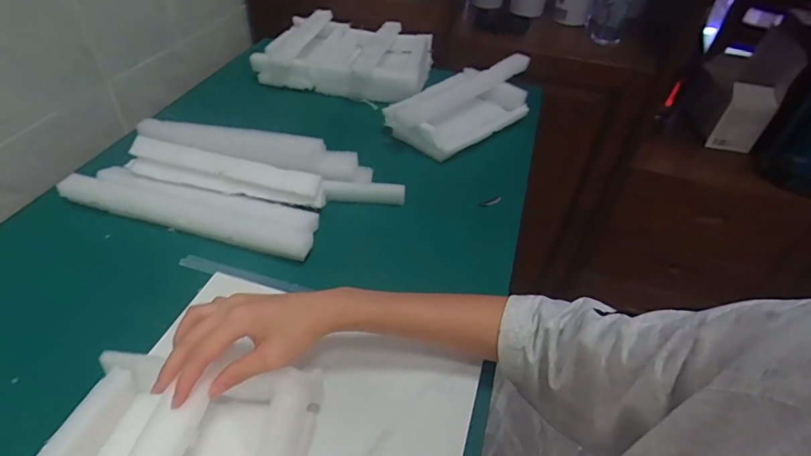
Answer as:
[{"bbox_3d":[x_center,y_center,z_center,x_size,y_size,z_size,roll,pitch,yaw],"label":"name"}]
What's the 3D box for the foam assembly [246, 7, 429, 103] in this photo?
[{"bbox_3d":[-0.105,-0.319,0.855,0.292,0.064,0.220,10,43,7],"label":"foam assembly"}]

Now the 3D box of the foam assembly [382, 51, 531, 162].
[{"bbox_3d":[0.098,-0.199,0.739,0.265,0.067,0.123,-31,53,-32],"label":"foam assembly"}]

